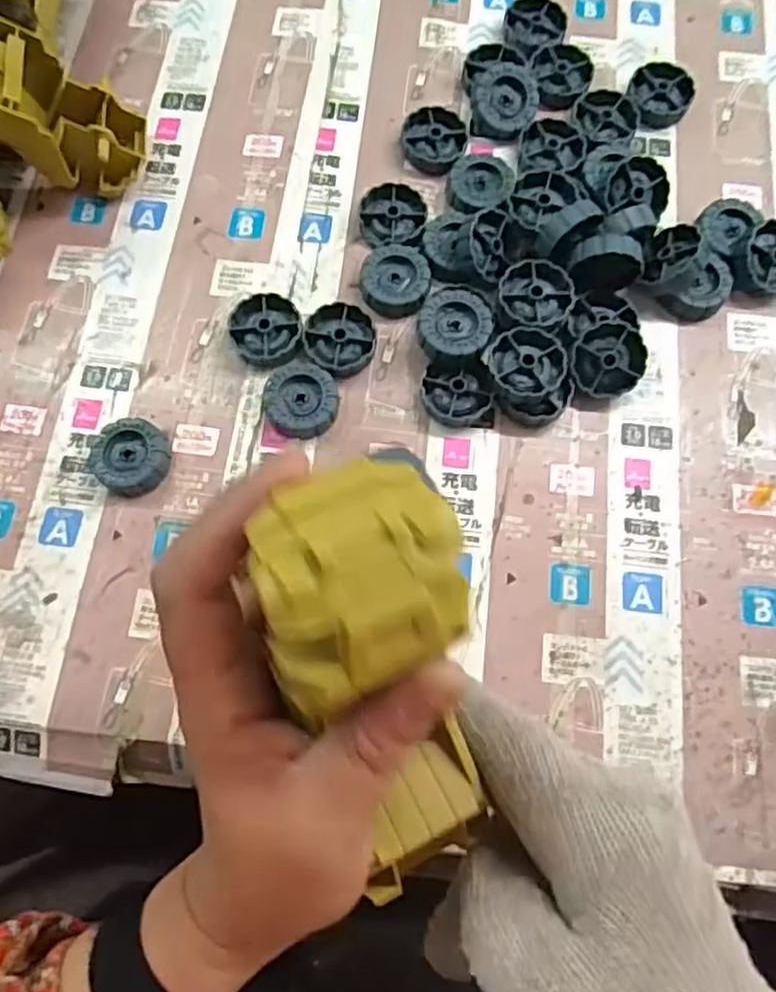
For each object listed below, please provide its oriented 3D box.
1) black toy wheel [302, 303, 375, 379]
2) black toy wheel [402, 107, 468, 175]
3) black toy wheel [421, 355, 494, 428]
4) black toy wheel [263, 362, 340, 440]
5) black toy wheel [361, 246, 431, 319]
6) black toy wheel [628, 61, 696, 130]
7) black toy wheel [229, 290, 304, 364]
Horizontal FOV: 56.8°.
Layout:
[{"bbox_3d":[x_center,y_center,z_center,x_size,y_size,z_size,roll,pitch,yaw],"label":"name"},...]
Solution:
[{"bbox_3d":[-0.026,-0.084,0.389,0.037,0.011,0.041,6,73,2],"label":"black toy wheel"},{"bbox_3d":[0.027,-0.209,0.423,0.036,0.012,0.039,0,73,0],"label":"black toy wheel"},{"bbox_3d":[0.036,-0.054,0.380,0.036,0.015,0.035,0,73,0],"label":"black toy wheel"},{"bbox_3d":[-0.046,-0.050,0.377,0.039,0.013,0.038,0,73,0],"label":"black toy wheel"},{"bbox_3d":[0.005,-0.117,0.394,0.036,0.012,0.041,7,73,2],"label":"black toy wheel"},{"bbox_3d":[0.166,-0.243,0.439,0.039,0.012,0.046,17,74,5],"label":"black toy wheel"},{"bbox_3d":[-0.065,-0.088,0.384,0.036,0.011,0.041,-25,74,-7],"label":"black toy wheel"}]

